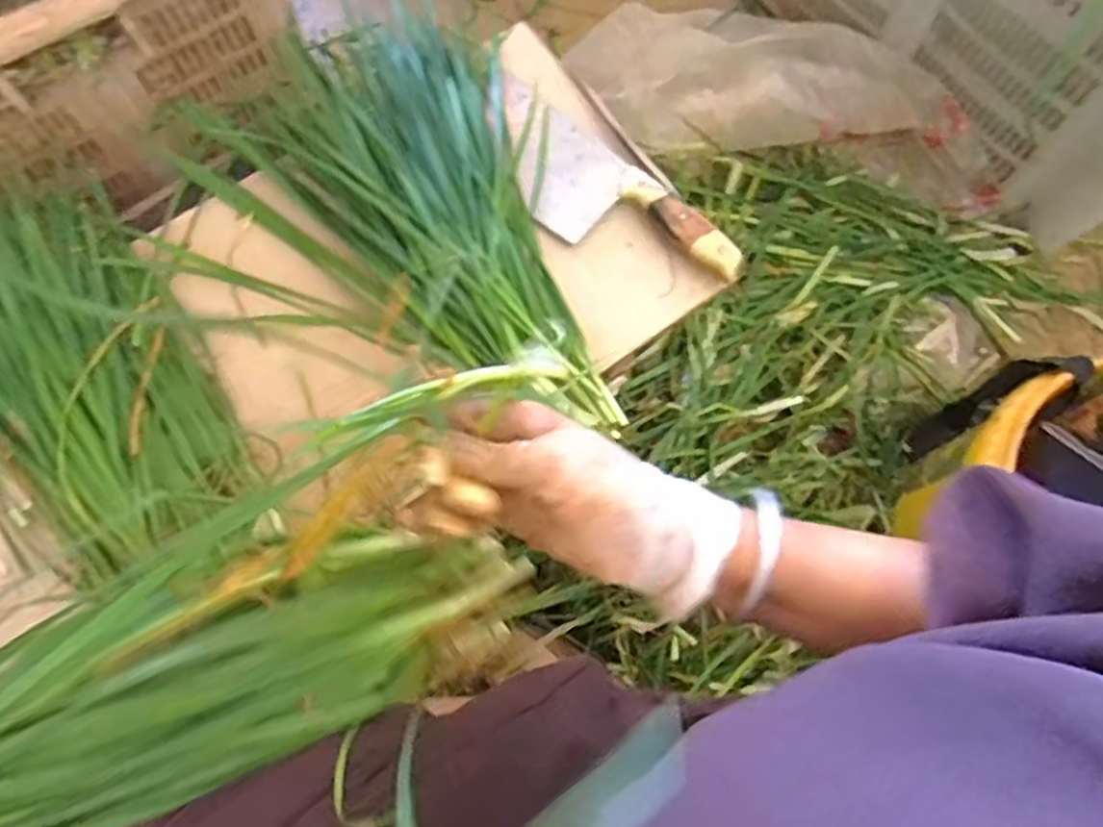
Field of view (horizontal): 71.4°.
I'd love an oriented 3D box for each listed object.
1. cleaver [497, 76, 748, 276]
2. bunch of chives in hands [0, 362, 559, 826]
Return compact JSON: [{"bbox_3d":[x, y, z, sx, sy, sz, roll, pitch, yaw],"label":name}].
[{"bbox_3d":[0.037,-0.188,0.655,0.262,0.022,0.089,43,77,11],"label":"cleaver"},{"bbox_3d":[-0.181,0.111,0.288,0.452,0.084,0.114,-22,73,-34],"label":"bunch of chives in hands"}]

